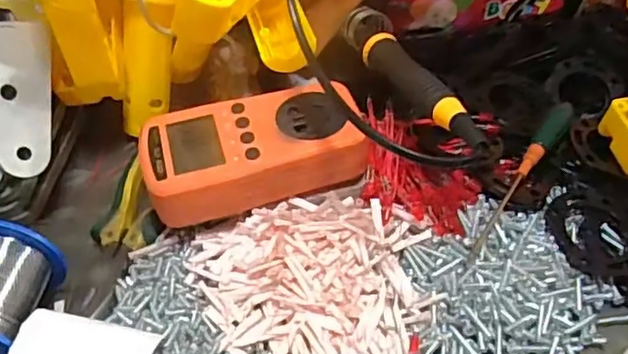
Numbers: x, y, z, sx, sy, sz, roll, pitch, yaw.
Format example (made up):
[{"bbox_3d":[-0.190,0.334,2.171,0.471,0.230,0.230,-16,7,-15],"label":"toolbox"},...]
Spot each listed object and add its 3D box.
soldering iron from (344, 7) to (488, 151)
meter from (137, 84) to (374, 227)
[{"bbox_3d":[0.057,-0.063,0.365,0.027,0.021,0.175,-15,37,-10],"label":"soldering iron"},{"bbox_3d":[-0.036,-0.013,0.367,0.127,0.041,0.068,-15,48,-12],"label":"meter"}]

